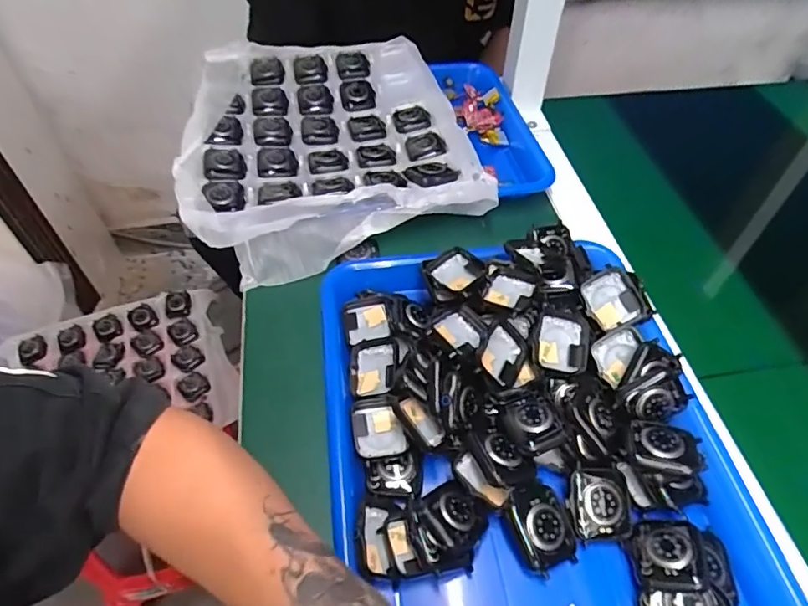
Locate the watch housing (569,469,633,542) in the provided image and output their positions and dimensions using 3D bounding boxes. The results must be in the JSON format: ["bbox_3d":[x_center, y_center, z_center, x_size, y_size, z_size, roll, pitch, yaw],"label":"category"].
[{"bbox_3d":[0.120,0.121,0.324,0.038,0.011,0.037,-5,52,-4],"label":"watch housing"}]

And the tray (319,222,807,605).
[{"bbox_3d":[0.078,0.083,0.343,0.252,0.046,0.327,-7,52,-5],"label":"tray"}]

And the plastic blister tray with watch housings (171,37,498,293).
[{"bbox_3d":[-0.080,-0.172,0.549,0.270,0.042,0.334,-9,52,-7],"label":"plastic blister tray with watch housings"}]

